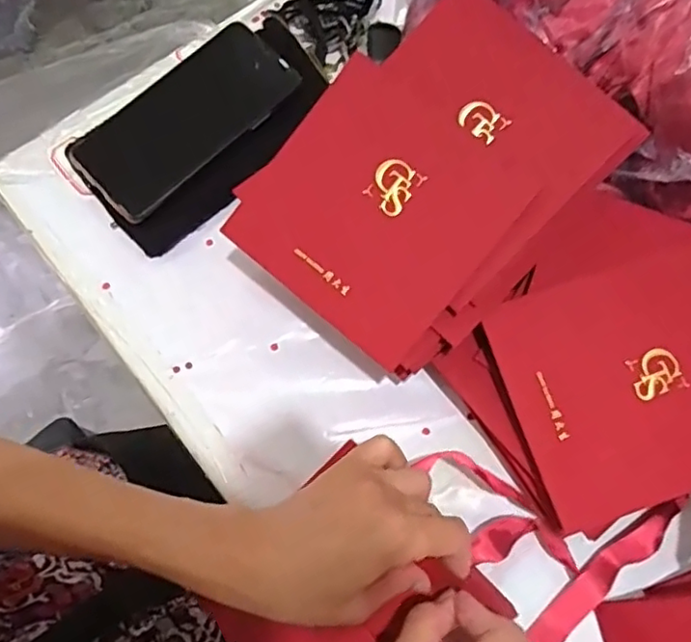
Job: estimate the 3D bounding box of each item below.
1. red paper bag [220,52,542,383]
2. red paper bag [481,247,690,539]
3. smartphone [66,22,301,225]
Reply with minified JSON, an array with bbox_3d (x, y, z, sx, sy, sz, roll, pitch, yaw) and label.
[{"bbox_3d":[0.019,-0.065,0.368,0.137,0.009,0.139,39,94,7],"label":"red paper bag"},{"bbox_3d":[0.189,0.037,0.377,0.172,0.017,0.141,-18,80,-5],"label":"red paper bag"},{"bbox_3d":[-0.119,-0.151,0.451,0.165,0.009,0.078,-42,82,-6],"label":"smartphone"}]

